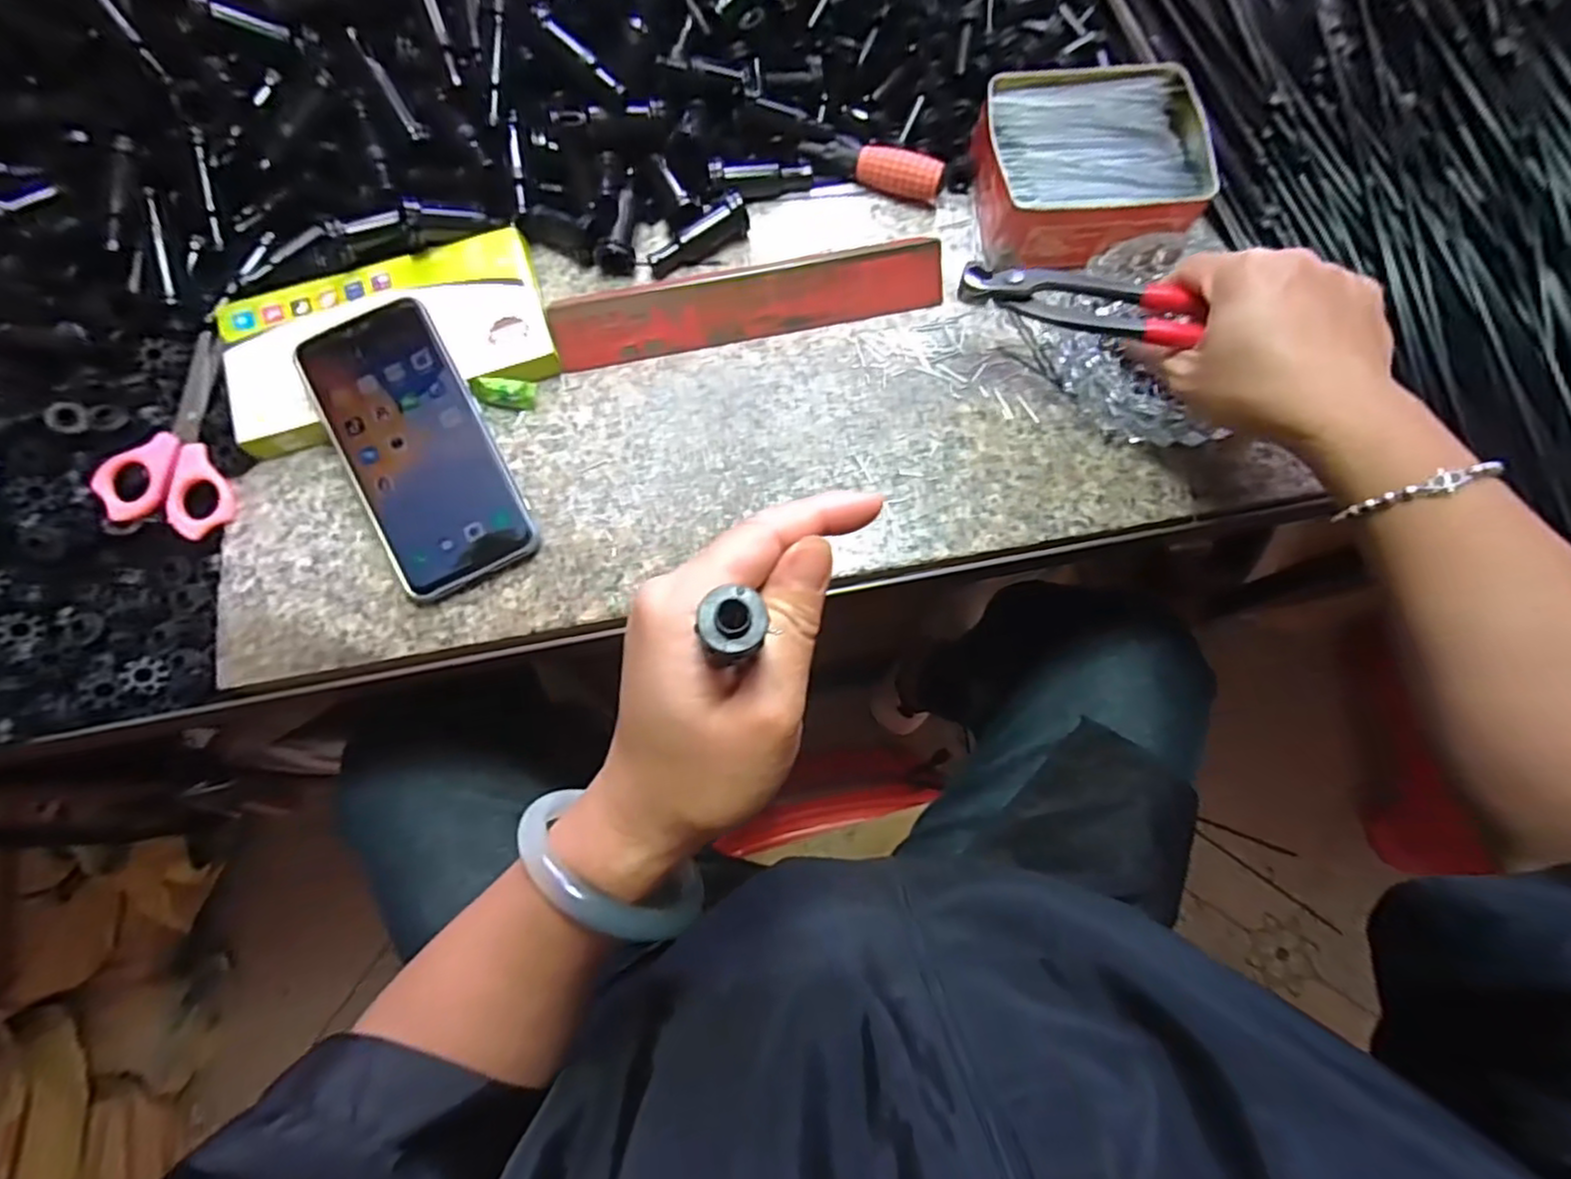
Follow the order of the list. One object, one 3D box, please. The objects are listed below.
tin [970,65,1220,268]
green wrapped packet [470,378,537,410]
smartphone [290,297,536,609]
[{"bbox_3d":[0.177,-0.250,0.394,0.126,0.043,0.108,2,76,0],"label":"tin"},{"bbox_3d":[-0.161,-0.113,0.380,0.032,0.014,0.013,6,76,1],"label":"green wrapped packet"},{"bbox_3d":[-0.197,-0.076,0.354,0.075,0.010,0.154,-28,86,-5],"label":"smartphone"}]

